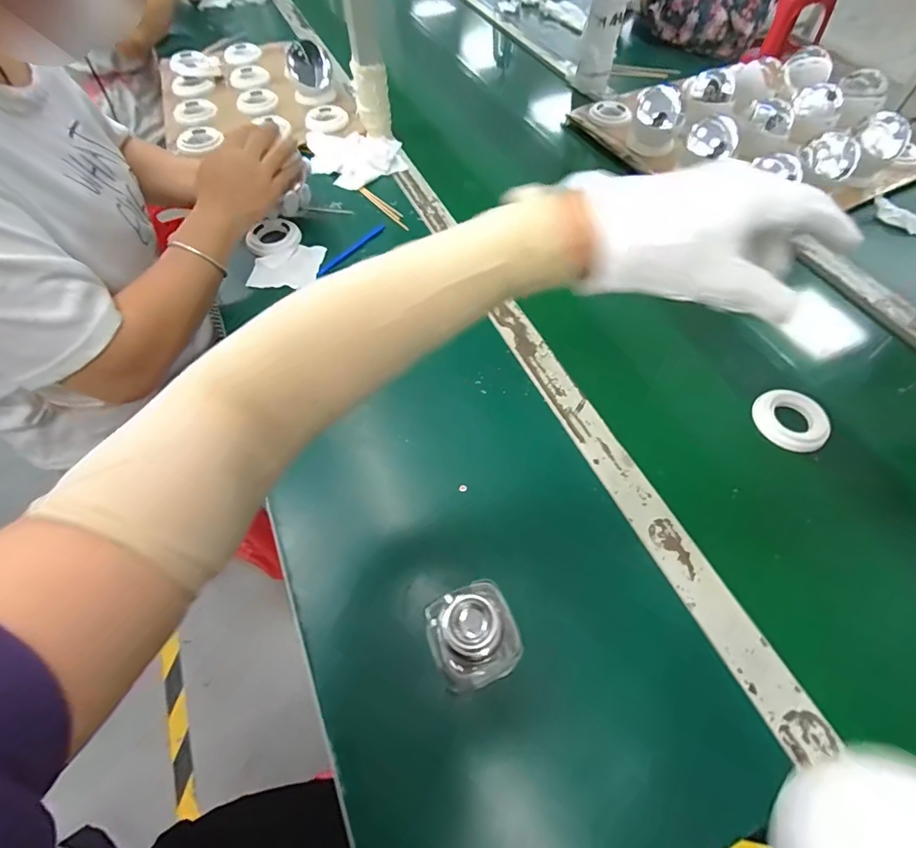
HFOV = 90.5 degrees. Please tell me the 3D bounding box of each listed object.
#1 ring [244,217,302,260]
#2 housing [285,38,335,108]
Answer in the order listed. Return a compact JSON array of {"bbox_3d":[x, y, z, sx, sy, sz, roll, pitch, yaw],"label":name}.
[{"bbox_3d":[-0.250,-0.258,0.627,0.059,0.019,0.071,9,59,6],"label":"ring"},{"bbox_3d":[-0.267,-0.632,0.813,0.081,0.072,0.082,-12,59,-7],"label":"housing"}]

